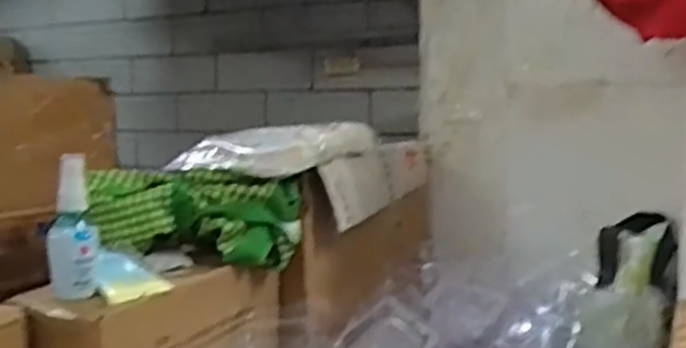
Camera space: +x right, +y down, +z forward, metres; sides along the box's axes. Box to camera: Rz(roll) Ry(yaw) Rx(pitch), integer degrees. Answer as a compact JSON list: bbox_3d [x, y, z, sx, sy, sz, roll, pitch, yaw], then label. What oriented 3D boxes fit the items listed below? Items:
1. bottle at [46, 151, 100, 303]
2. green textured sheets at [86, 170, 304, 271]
[{"bbox_3d":[-0.221,0.045,0.588,0.037,0.116,0.048,-3,6,-21],"label":"bottle"},{"bbox_3d":[-0.146,0.044,0.722,0.206,0.086,0.069,-2,6,-13],"label":"green textured sheets"}]

